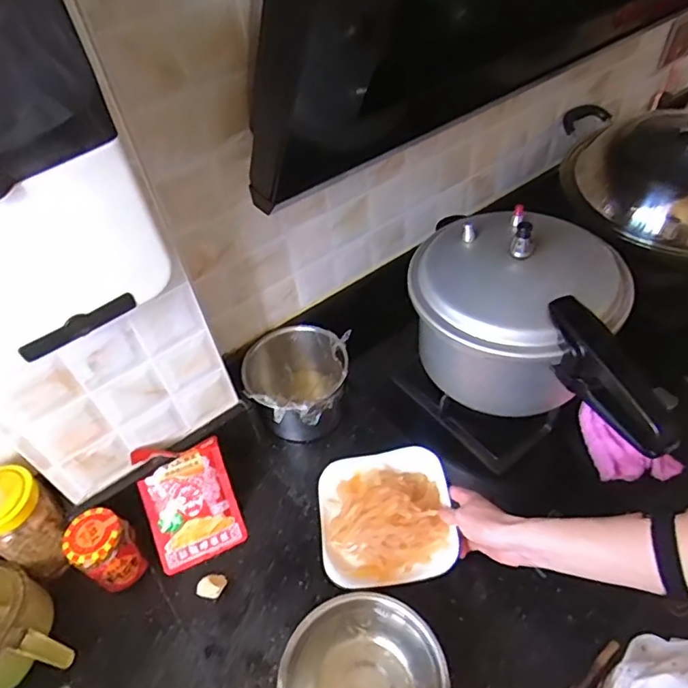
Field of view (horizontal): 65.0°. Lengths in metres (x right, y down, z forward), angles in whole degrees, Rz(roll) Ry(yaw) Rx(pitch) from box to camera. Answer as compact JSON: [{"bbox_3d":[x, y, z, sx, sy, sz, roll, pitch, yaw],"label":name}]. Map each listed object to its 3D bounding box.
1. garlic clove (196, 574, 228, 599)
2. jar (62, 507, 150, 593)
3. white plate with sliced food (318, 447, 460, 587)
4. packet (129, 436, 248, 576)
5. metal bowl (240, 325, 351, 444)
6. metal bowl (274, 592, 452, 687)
[{"bbox_3d":[-0.167,0.309,0.687,0.031,0.019,0.032,-3,48,4],"label":"garlic clove"},{"bbox_3d":[-0.295,0.263,0.682,0.063,0.116,0.066,-3,48,4],"label":"jar"},{"bbox_3d":[0.053,0.219,0.701,0.166,0.050,0.163,-7,48,1],"label":"white plate with sliced food"},{"bbox_3d":[-0.205,0.209,0.723,0.112,0.164,0.019,-17,4,-23],"label":"packet"},{"bbox_3d":[-0.066,0.067,0.831,0.151,0.123,0.157,-3,48,4],"label":"metal bowl"},{"bbox_3d":[0.020,0.367,0.580,0.167,0.071,0.152,-3,48,4],"label":"metal bowl"}]

